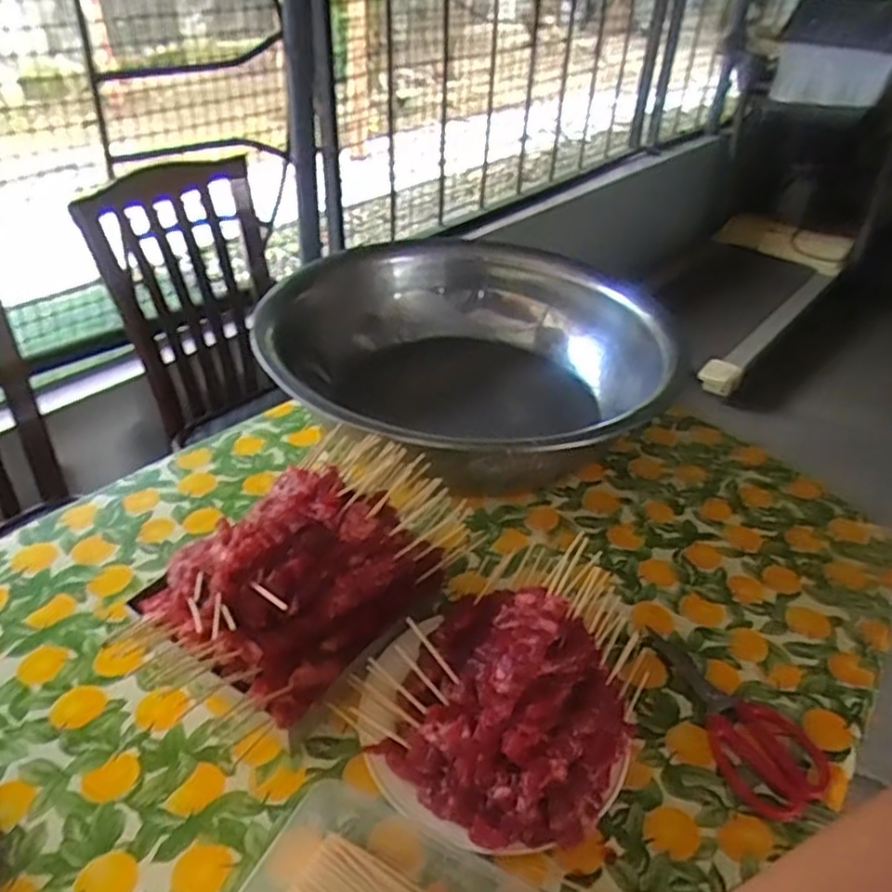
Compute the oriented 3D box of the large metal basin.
[{"bbox_3d":[0.025,-0.119,1.100,0.532,0.179,0.572,3,36,-2],"label":"large metal basin"}]

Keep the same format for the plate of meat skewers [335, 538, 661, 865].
[{"bbox_3d":[0.082,0.206,0.720,0.240,0.124,0.343,26,42,27],"label":"plate of meat skewers"}]

